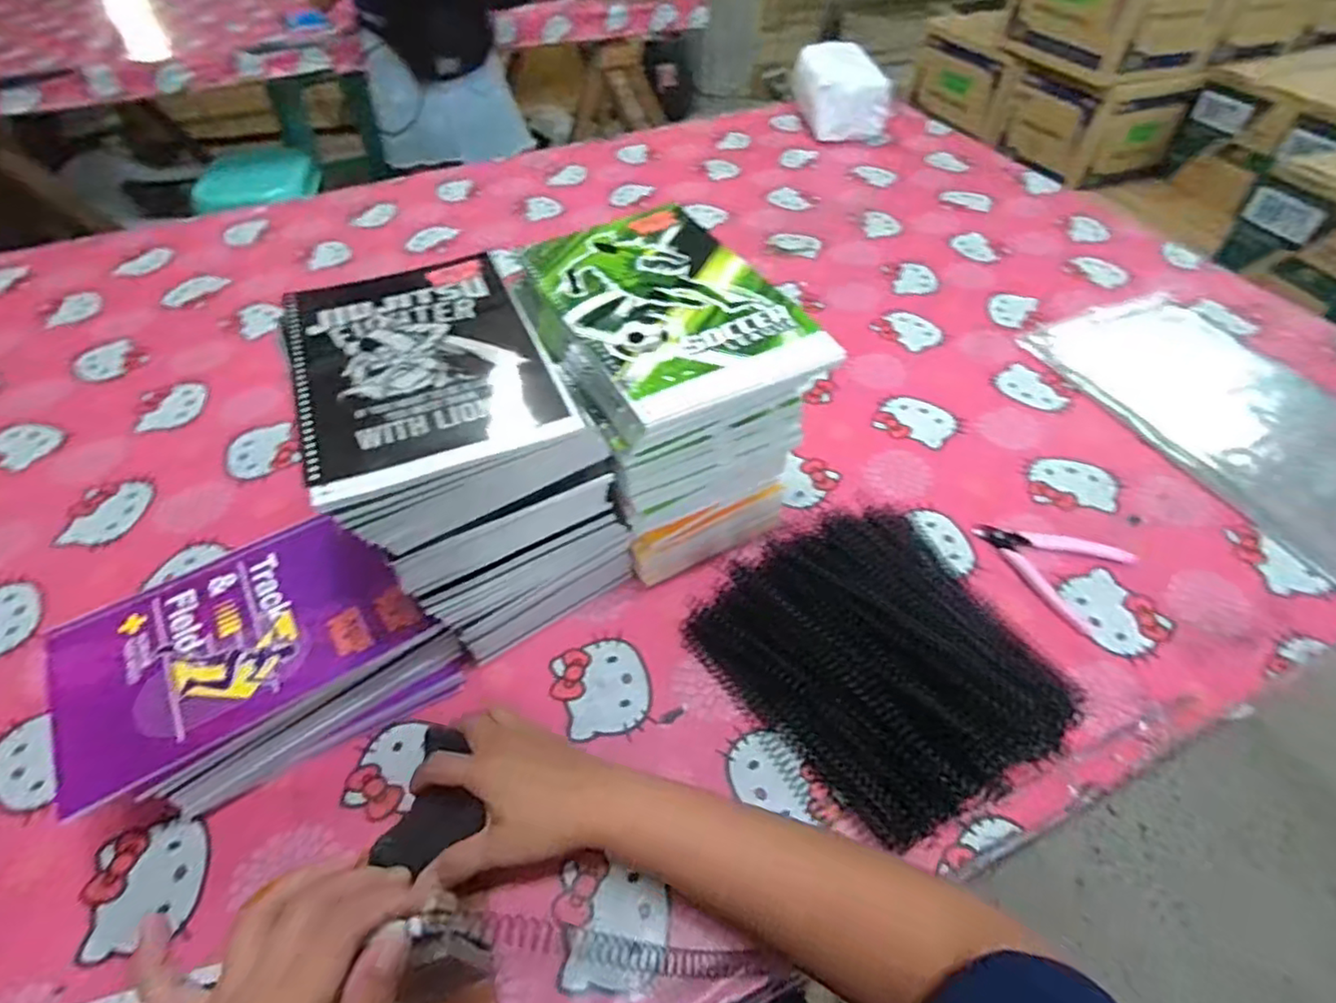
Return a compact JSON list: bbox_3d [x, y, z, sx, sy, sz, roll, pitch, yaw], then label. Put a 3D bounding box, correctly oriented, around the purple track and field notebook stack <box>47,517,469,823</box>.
[{"bbox_3d":[-0.291,0.111,0.477,0.225,0.085,0.143,-27,55,-21],"label":"purple track and field notebook stack"}]

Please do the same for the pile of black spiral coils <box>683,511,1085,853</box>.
[{"bbox_3d":[0.153,0.111,0.480,0.197,0.077,0.226,-25,54,-19],"label":"pile of black spiral coils"}]

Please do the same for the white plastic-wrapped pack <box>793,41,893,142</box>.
[{"bbox_3d":[0.307,-0.740,1.178,0.115,0.107,0.193,-7,50,-6],"label":"white plastic-wrapped pack"}]

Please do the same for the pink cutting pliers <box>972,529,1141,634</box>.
[{"bbox_3d":[0.335,0.047,0.575,0.113,0.010,0.103,37,59,27],"label":"pink cutting pliers"}]

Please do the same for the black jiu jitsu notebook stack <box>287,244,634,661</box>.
[{"bbox_3d":[-0.152,-0.023,0.492,0.169,0.222,0.204,-28,55,-21],"label":"black jiu jitsu notebook stack"}]

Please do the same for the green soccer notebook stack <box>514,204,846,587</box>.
[{"bbox_3d":[-0.003,-0.065,0.536,0.149,0.233,0.203,-25,54,-20],"label":"green soccer notebook stack"}]

